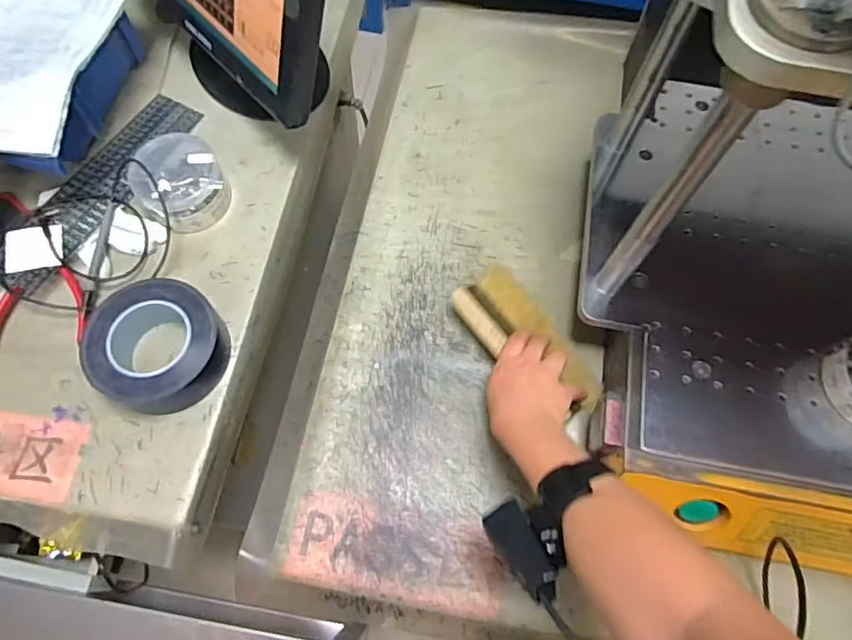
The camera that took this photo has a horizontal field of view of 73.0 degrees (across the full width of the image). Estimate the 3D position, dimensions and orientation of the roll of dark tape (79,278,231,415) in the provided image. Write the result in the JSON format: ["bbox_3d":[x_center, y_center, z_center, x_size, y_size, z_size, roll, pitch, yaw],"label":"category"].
[{"bbox_3d":[-0.283,0.025,0.604,0.138,0.054,0.131,1,68,-2],"label":"roll of dark tape"}]

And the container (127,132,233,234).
[{"bbox_3d":[-0.286,-0.160,0.668,0.098,0.057,0.102,1,68,-2],"label":"container"}]

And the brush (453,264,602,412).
[{"bbox_3d":[0.109,0.020,0.627,0.093,0.042,0.185,-35,73,-15],"label":"brush"}]

